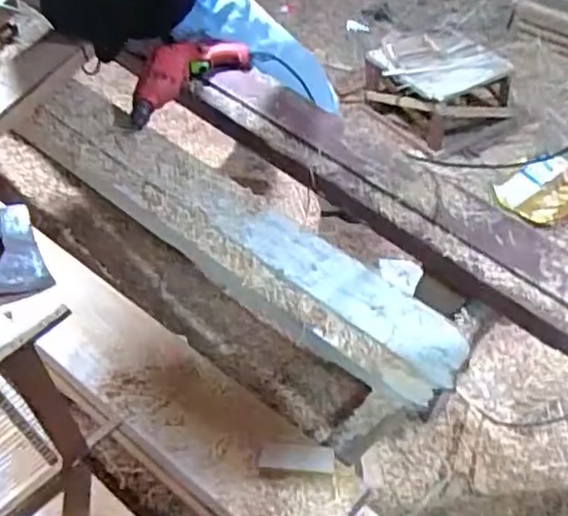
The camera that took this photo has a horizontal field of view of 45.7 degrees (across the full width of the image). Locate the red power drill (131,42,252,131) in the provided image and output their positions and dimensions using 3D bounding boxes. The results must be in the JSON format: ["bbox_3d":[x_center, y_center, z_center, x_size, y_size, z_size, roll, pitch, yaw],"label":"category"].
[{"bbox_3d":[-0.178,-0.321,1.183,0.252,0.079,0.102,-35,56,-27],"label":"red power drill"}]

